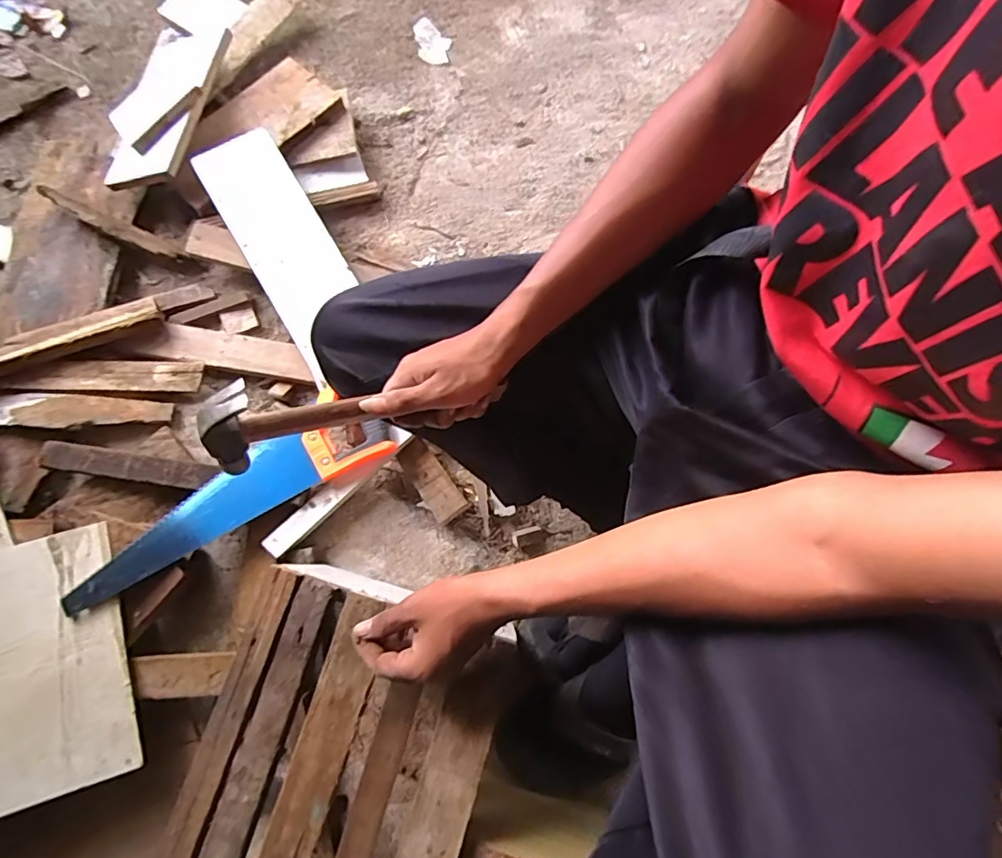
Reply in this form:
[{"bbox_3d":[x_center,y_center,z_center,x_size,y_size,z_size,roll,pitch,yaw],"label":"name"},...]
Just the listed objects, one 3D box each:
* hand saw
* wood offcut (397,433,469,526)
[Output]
[{"bbox_3d":[-0.338,0.074,0.661,0.400,0.035,0.113,-28,78,-9],"label":"hand saw"},{"bbox_3d":[-0.097,0.067,0.720,0.044,0.015,0.130,-34,64,-10],"label":"wood offcut"}]

